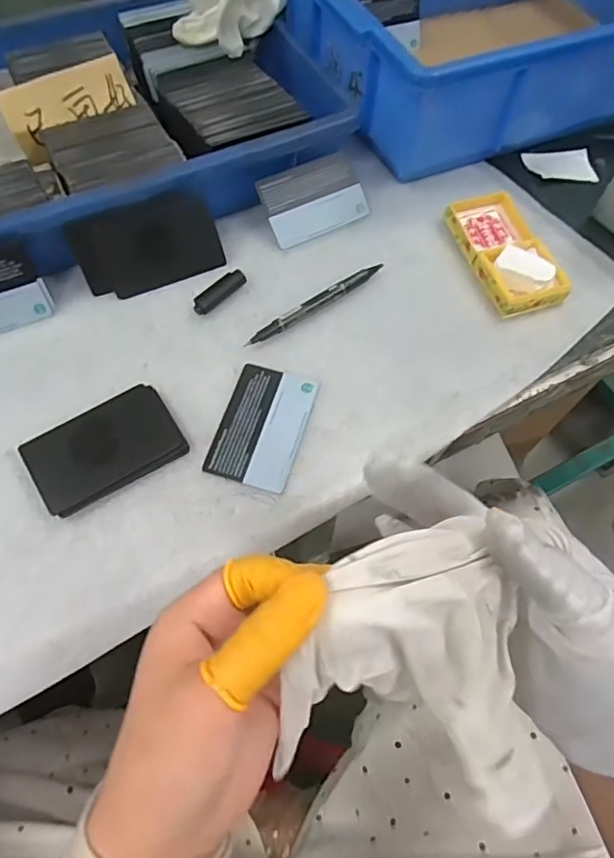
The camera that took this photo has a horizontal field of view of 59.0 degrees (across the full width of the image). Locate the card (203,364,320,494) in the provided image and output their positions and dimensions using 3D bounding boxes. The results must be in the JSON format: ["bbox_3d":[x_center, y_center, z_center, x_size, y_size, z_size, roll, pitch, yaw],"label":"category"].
[{"bbox_3d":[-0.029,-0.003,0.354,0.054,0.004,0.084,16,65,5],"label":"card"}]

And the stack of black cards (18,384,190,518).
[{"bbox_3d":[-0.126,0.011,0.339,0.088,0.009,0.056,-30,70,-16],"label":"stack of black cards"}]

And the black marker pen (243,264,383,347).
[{"bbox_3d":[0.009,-0.093,0.400,0.122,0.010,0.010,-33,71,-17],"label":"black marker pen"}]

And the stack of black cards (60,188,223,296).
[{"bbox_3d":[-0.114,-0.133,0.395,0.100,0.061,0.007,-23,39,-14],"label":"stack of black cards"}]

